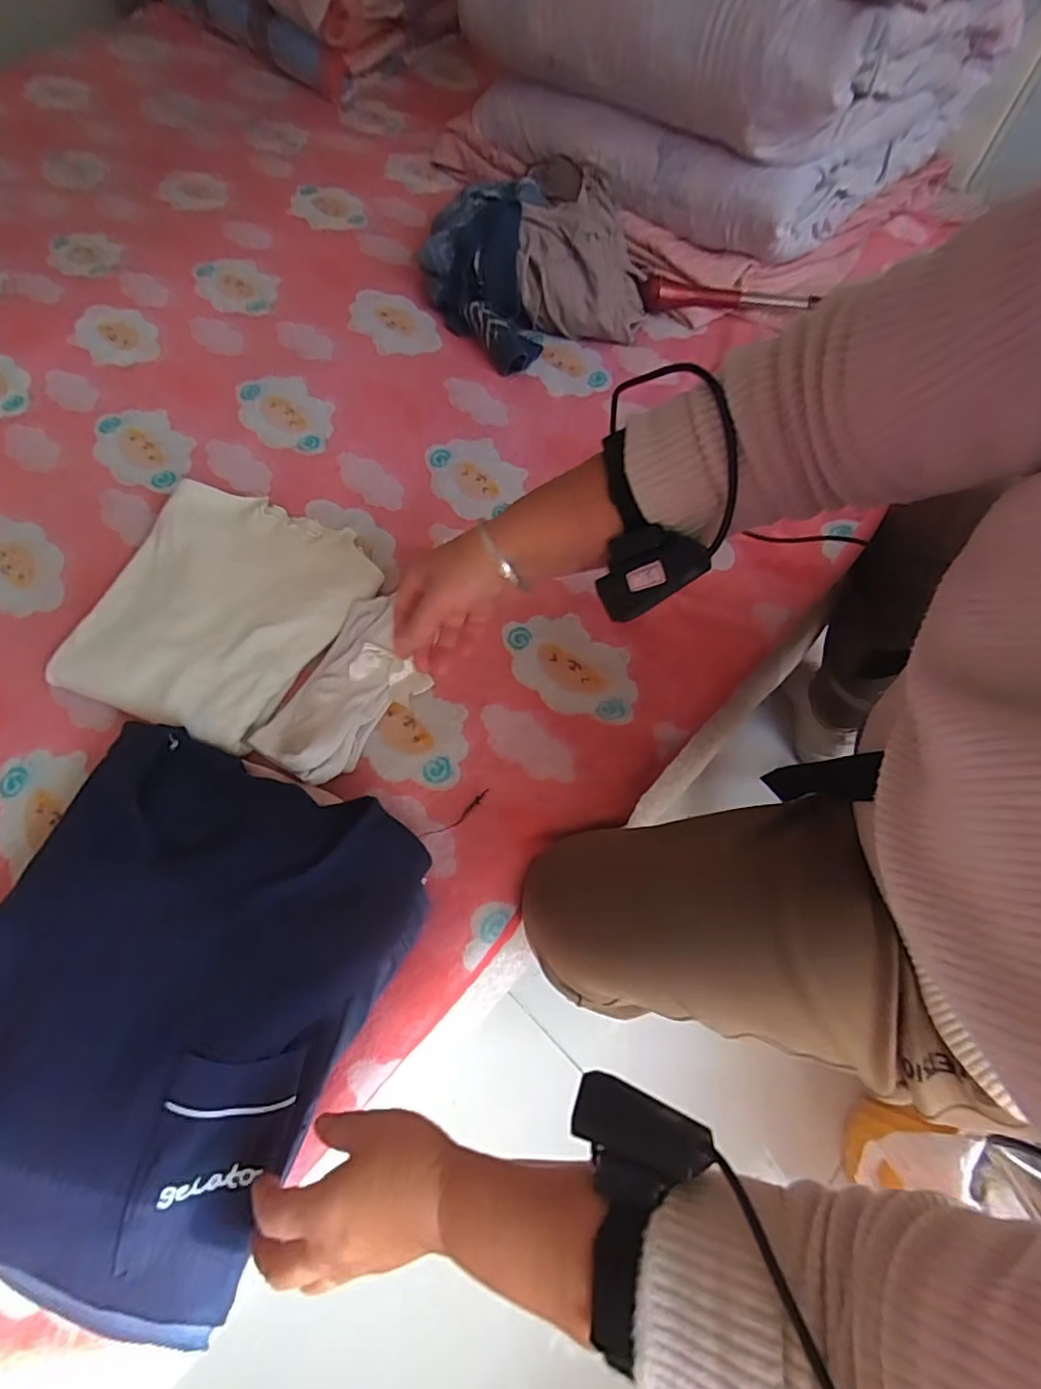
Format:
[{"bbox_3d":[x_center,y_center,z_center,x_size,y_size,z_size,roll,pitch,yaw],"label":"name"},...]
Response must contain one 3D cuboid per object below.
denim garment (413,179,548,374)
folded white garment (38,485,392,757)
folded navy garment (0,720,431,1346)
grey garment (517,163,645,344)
[{"bbox_3d":[-0.052,-0.616,0.824,0.170,0.103,0.318,2,65,1],"label":"denim garment"},{"bbox_3d":[-0.316,-0.094,0.622,0.245,0.031,0.274,19,66,9],"label":"folded white garment"},{"bbox_3d":[-0.270,0.216,0.436,0.289,0.071,0.342,21,66,10],"label":"folded navy garment"},{"bbox_3d":[0.095,-0.658,0.851,0.182,0.098,0.300,5,65,2],"label":"grey garment"}]

